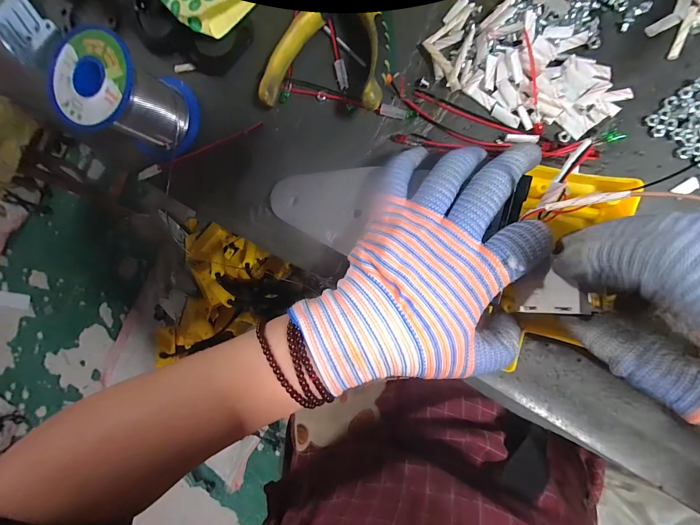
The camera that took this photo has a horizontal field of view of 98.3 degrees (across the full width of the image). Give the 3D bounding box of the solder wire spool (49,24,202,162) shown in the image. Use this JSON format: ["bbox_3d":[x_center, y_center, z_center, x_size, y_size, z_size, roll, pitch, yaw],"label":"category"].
[{"bbox_3d":[-0.164,-0.120,0.224,0.067,0.061,0.065,18,94,9],"label":"solder wire spool"}]

